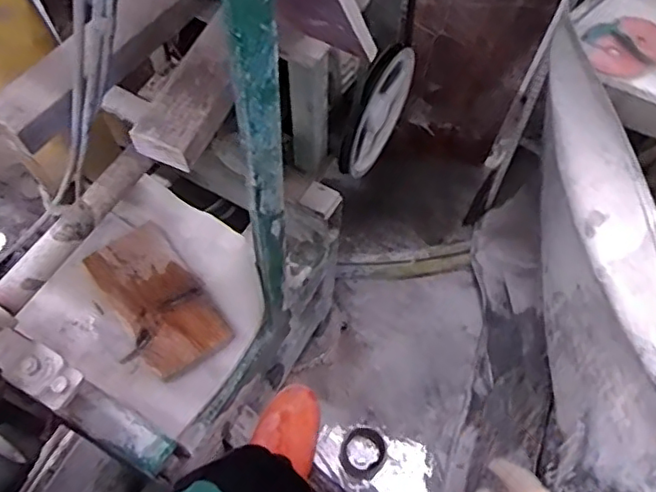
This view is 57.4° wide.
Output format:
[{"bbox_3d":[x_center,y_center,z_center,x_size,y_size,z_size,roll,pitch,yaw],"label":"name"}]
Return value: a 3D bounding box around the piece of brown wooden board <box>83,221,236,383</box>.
[{"bbox_3d":[-0.261,0.079,0.918,0.131,0.032,0.243,-32,65,-17],"label":"piece of brown wooden board"}]

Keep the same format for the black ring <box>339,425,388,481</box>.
[{"bbox_3d":[0.071,0.412,1.195,0.091,0.012,0.097,0,60,0],"label":"black ring"}]

